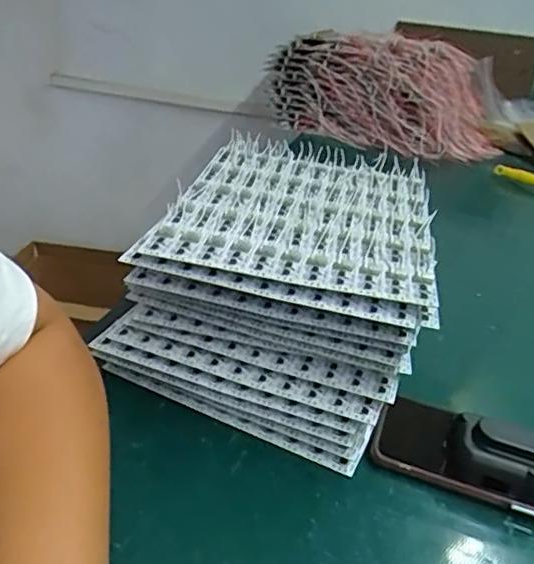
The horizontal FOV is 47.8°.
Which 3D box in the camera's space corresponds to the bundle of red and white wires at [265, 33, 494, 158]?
[{"bbox_3d":[0.205,-0.362,1.149,0.443,0.193,0.151,12,30,15],"label":"bundle of red and white wires"}]

